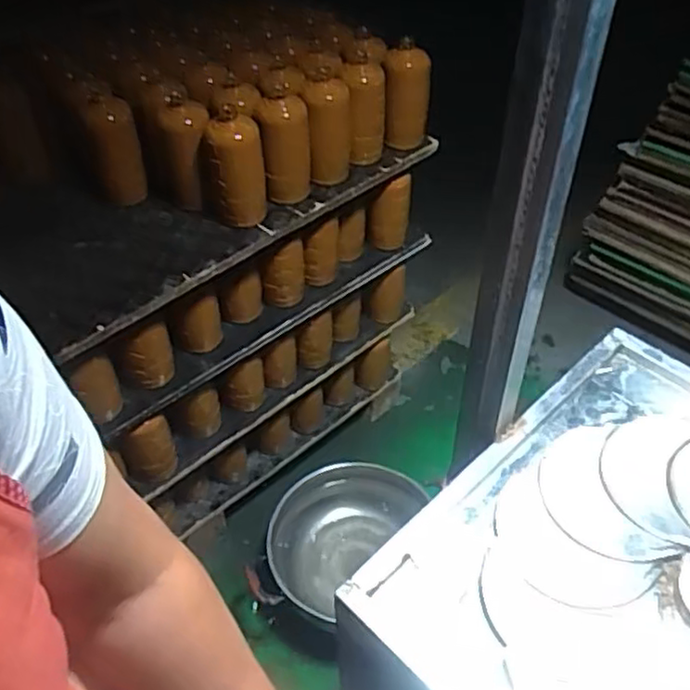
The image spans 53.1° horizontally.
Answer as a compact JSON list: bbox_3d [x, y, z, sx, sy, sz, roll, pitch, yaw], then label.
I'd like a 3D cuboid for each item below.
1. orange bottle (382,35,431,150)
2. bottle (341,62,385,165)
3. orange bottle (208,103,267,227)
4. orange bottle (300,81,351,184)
[{"bbox_3d":[0.107,-0.430,1.207,0.075,0.193,0.081,5,43,7],"label":"orange bottle"},{"bbox_3d":[0.032,-0.385,1.159,0.071,0.151,0.082,2,43,3],"label":"bottle"},{"bbox_3d":[-0.163,-0.268,1.062,0.077,0.163,0.067,-5,43,-4],"label":"orange bottle"},{"bbox_3d":[-0.029,-0.345,1.135,0.070,0.164,0.066,5,43,7],"label":"orange bottle"}]

